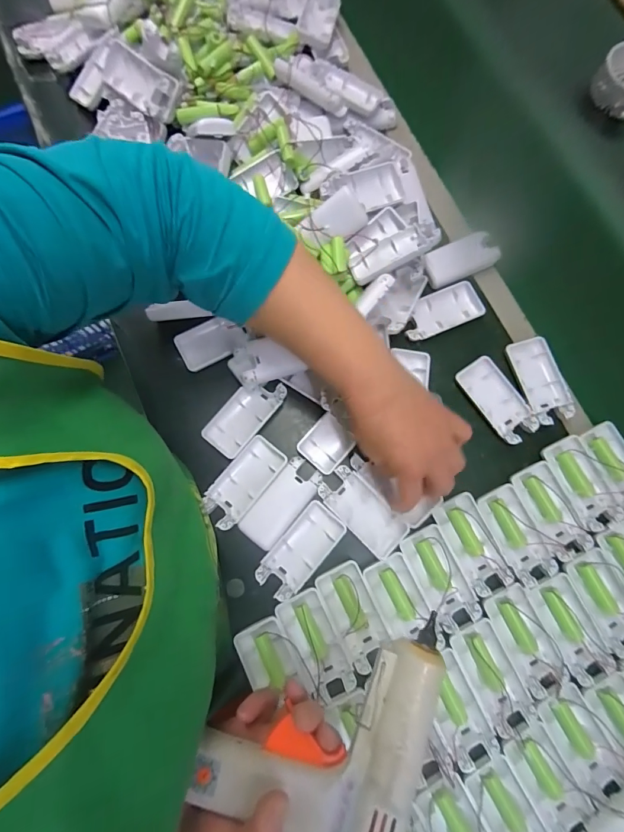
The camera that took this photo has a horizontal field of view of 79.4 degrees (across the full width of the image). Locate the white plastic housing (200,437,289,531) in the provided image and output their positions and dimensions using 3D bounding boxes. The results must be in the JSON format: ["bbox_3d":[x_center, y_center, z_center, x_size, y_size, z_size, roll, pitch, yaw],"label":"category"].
[{"bbox_3d":[-0.070,0.067,0.386,0.045,0.017,0.094,39,81,7],"label":"white plastic housing"}]

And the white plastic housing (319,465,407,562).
[{"bbox_3d":[0.051,0.098,0.385,0.044,0.011,0.093,-44,82,-8],"label":"white plastic housing"}]

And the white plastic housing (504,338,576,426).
[{"bbox_3d":[0.251,-0.039,0.415,0.048,0.012,0.093,-16,79,-3],"label":"white plastic housing"}]

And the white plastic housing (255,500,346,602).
[{"bbox_3d":[-0.011,0.134,0.376,0.044,0.014,0.094,42,81,7],"label":"white plastic housing"}]

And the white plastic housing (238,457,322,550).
[{"bbox_3d":[-0.030,0.089,0.384,0.041,0.009,0.091,39,81,7],"label":"white plastic housing"}]

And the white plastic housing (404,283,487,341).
[{"bbox_3d":[0.148,-0.120,0.432,0.096,0.009,0.046,-23,80,-5],"label":"white plastic housing"}]

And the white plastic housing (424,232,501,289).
[{"bbox_3d":[0.171,-0.184,0.434,0.093,0.014,0.044,-24,80,-5],"label":"white plastic housing"}]

